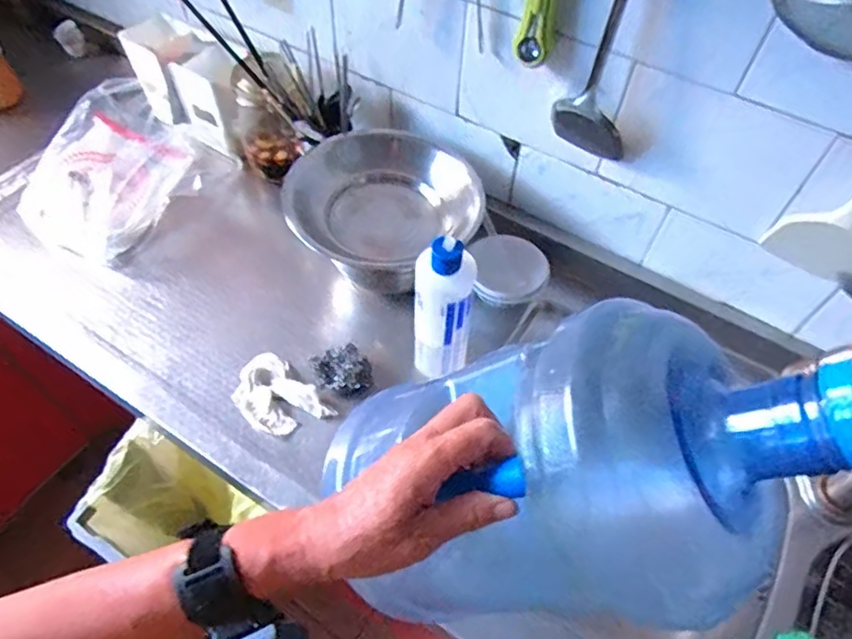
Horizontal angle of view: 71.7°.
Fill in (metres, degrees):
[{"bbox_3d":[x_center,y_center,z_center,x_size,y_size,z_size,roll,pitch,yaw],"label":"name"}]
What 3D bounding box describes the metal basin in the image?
[{"bbox_3d":[-0.062,-0.158,0.766,0.229,0.088,0.220,1,55,-2],"label":"metal basin"}]

